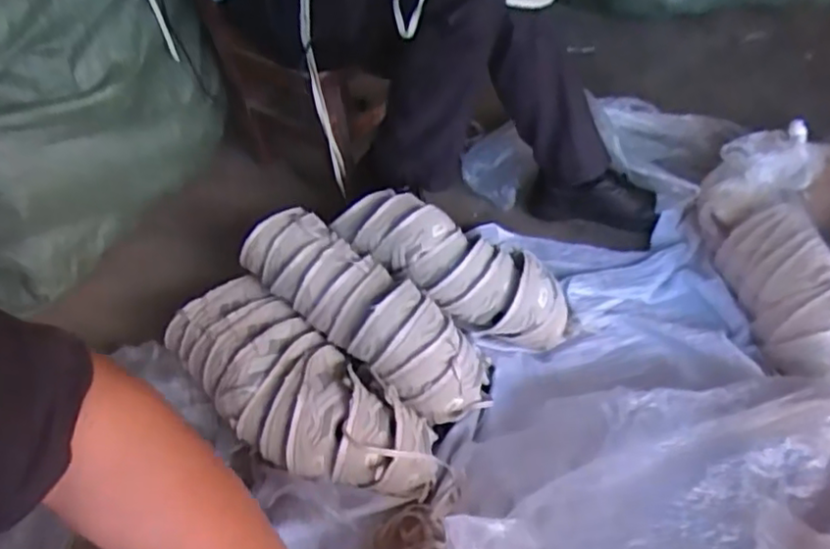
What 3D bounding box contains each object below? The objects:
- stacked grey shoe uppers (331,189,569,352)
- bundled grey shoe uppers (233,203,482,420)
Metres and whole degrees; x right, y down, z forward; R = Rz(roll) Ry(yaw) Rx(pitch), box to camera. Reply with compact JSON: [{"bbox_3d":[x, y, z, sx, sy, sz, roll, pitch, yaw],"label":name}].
[{"bbox_3d":[0.063,-0.011,1.024,0.377,0.095,0.123,30,56,3],"label":"stacked grey shoe uppers"},{"bbox_3d":[-0.080,0.049,0.983,0.412,0.125,0.130,28,55,29],"label":"bundled grey shoe uppers"}]

